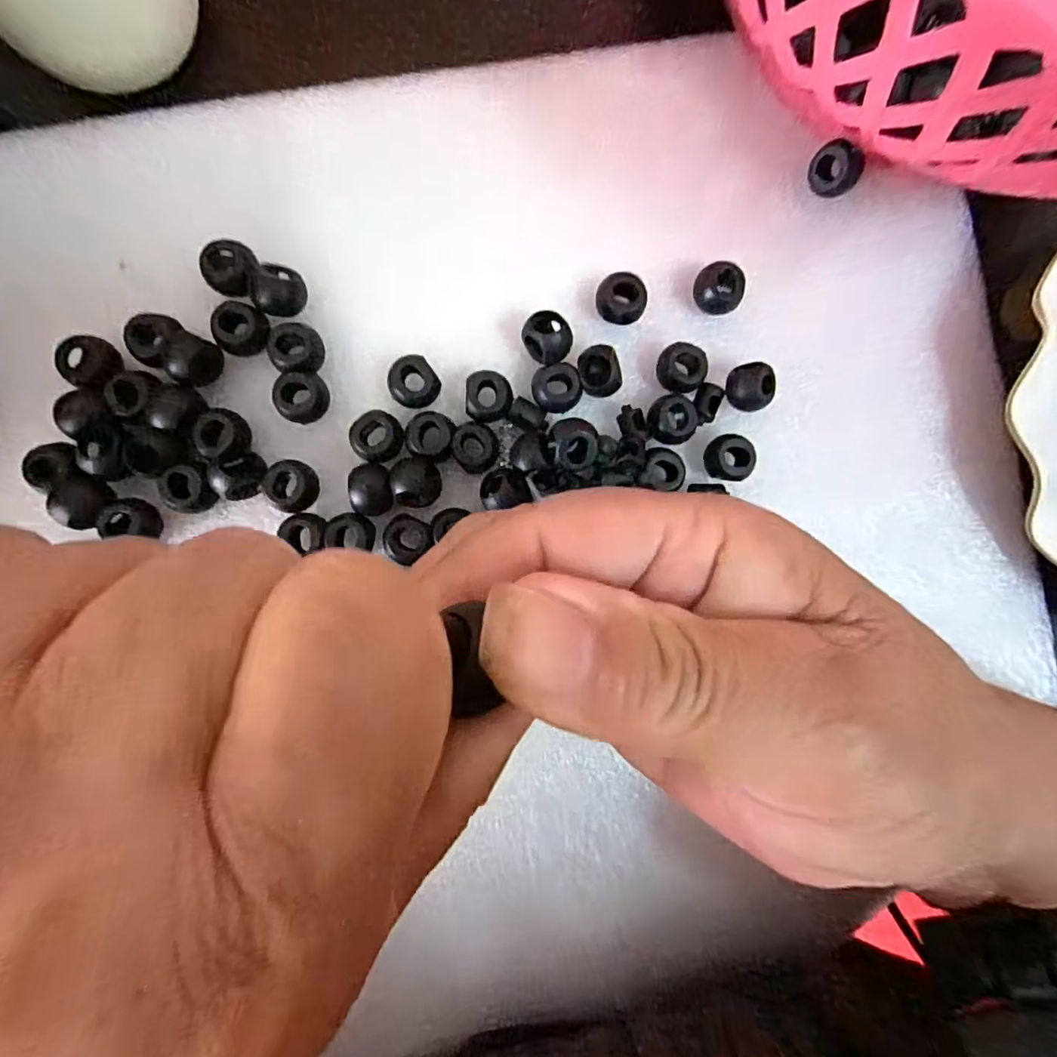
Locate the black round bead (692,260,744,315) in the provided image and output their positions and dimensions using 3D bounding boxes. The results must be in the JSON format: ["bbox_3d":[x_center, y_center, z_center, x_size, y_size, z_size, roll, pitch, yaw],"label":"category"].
[{"bbox_3d":[0.069,-0.087,0.197,0.017,0.015,0.015,40,88,-4],"label":"black round bead"}]

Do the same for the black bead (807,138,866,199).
[{"bbox_3d":[0.112,-0.131,0.198,0.014,0.016,0.018,-40,94,-3],"label":"black bead"}]

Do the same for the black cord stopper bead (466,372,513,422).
[{"bbox_3d":[-0.014,-0.046,0.190,0.016,0.011,0.016,0,90,-6],"label":"black cord stopper bead"}]

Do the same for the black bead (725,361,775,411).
[{"bbox_3d":[0.080,-0.051,0.197,0.016,0.015,0.016,0,91,-5],"label":"black bead"}]

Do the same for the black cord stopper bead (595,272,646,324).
[{"bbox_3d":[0.033,-0.082,0.195,0.016,0.012,0.016,0,91,-5],"label":"black cord stopper bead"}]

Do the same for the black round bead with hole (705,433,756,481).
[{"bbox_3d":[0.073,-0.026,0.199,0.016,0.011,0.016,0,91,-5],"label":"black round bead with hole"}]

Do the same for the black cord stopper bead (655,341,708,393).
[{"bbox_3d":[0.055,-0.058,0.197,0.017,0.012,0.016,0,91,-5],"label":"black cord stopper bead"}]

